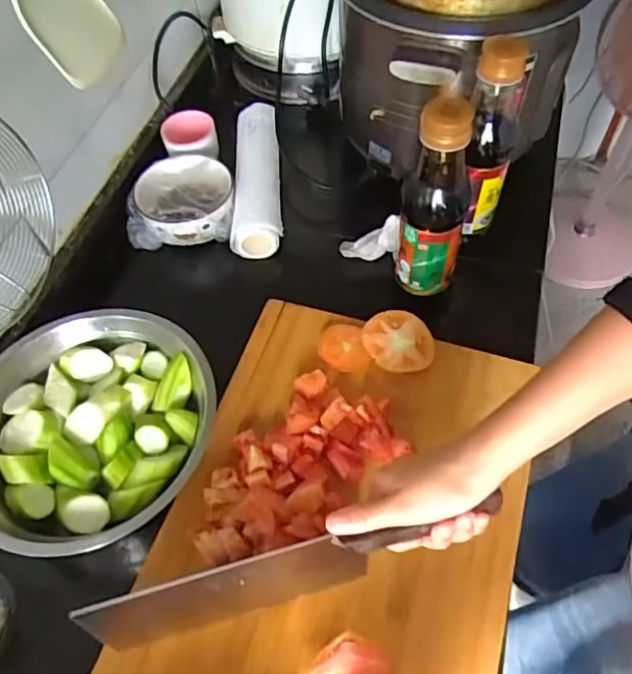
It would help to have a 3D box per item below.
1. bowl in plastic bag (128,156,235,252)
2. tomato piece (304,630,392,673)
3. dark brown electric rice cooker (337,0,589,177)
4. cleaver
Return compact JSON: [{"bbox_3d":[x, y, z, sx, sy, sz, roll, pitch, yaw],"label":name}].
[{"bbox_3d":[-0.172,-0.175,0.728,0.132,0.050,0.122,-9,57,-3],"label":"bowl in plastic bag"},{"bbox_3d":[0.021,0.244,0.422,0.065,0.018,0.046,-23,58,-11],"label":"tomato piece"},{"bbox_3d":[0.151,-0.362,0.669,0.229,0.262,0.244,-1,57,2],"label":"dark brown electric rice cooker"},{"bbox_3d":[-0.016,0.179,0.438,0.304,0.106,0.017,-15,57,-5],"label":"cleaver"}]

